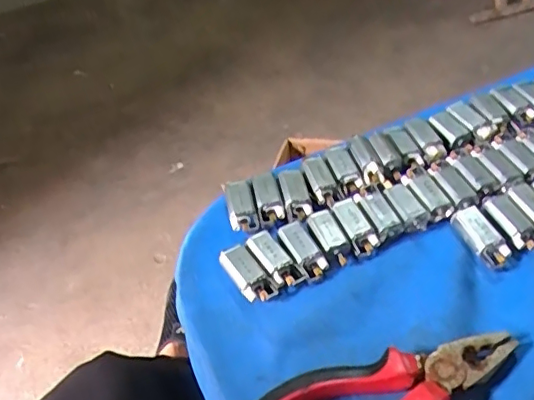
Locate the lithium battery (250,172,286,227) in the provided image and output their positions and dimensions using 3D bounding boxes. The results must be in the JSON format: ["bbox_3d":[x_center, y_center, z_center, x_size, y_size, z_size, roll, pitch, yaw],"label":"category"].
[{"bbox_3d":[0.000,-0.001,0.423,0.019,0.011,0.044,-12,48,-6],"label":"lithium battery"}]

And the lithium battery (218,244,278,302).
[{"bbox_3d":[-0.013,0.049,0.374,0.019,0.009,0.046,-27,51,-19],"label":"lithium battery"}]

